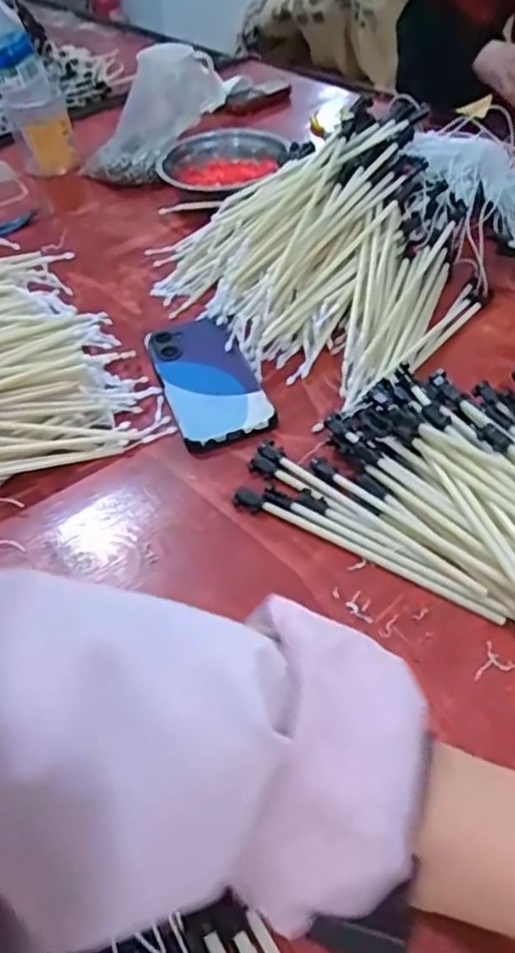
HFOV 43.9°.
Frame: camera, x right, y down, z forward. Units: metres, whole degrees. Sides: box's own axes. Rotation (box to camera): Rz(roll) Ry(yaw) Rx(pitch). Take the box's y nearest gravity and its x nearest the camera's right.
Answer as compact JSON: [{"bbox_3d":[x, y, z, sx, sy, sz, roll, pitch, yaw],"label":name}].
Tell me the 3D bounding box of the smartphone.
[{"bbox_3d":[-0.045,-0.090,0.560,0.080,0.013,0.164,-17,49,-10],"label":"smartphone"}]

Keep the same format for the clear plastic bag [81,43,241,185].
[{"bbox_3d":[-0.149,-0.529,0.891,0.149,0.085,0.296,5,49,11],"label":"clear plastic bag"}]

